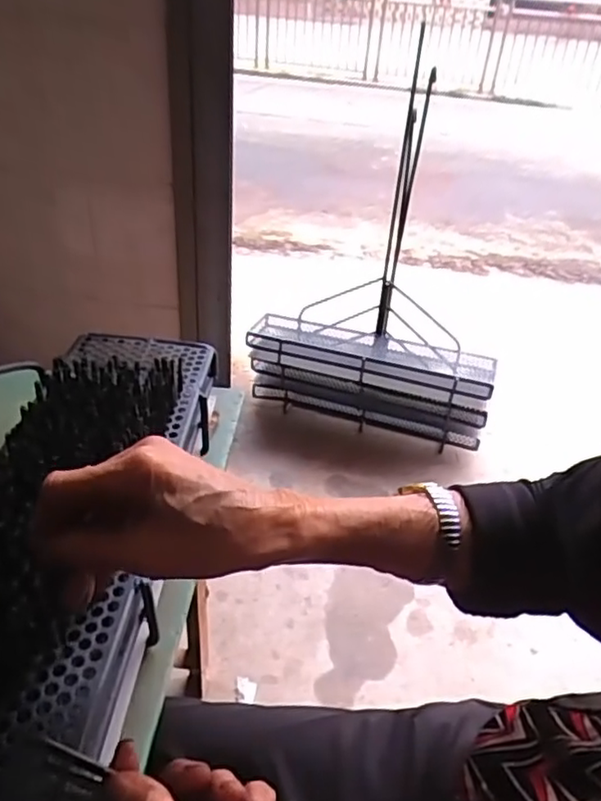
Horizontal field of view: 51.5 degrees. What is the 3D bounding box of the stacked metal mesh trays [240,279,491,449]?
[{"bbox_3d":[0.182,-0.099,1.594,0.598,0.326,0.185,16,37,13],"label":"stacked metal mesh trays"}]

